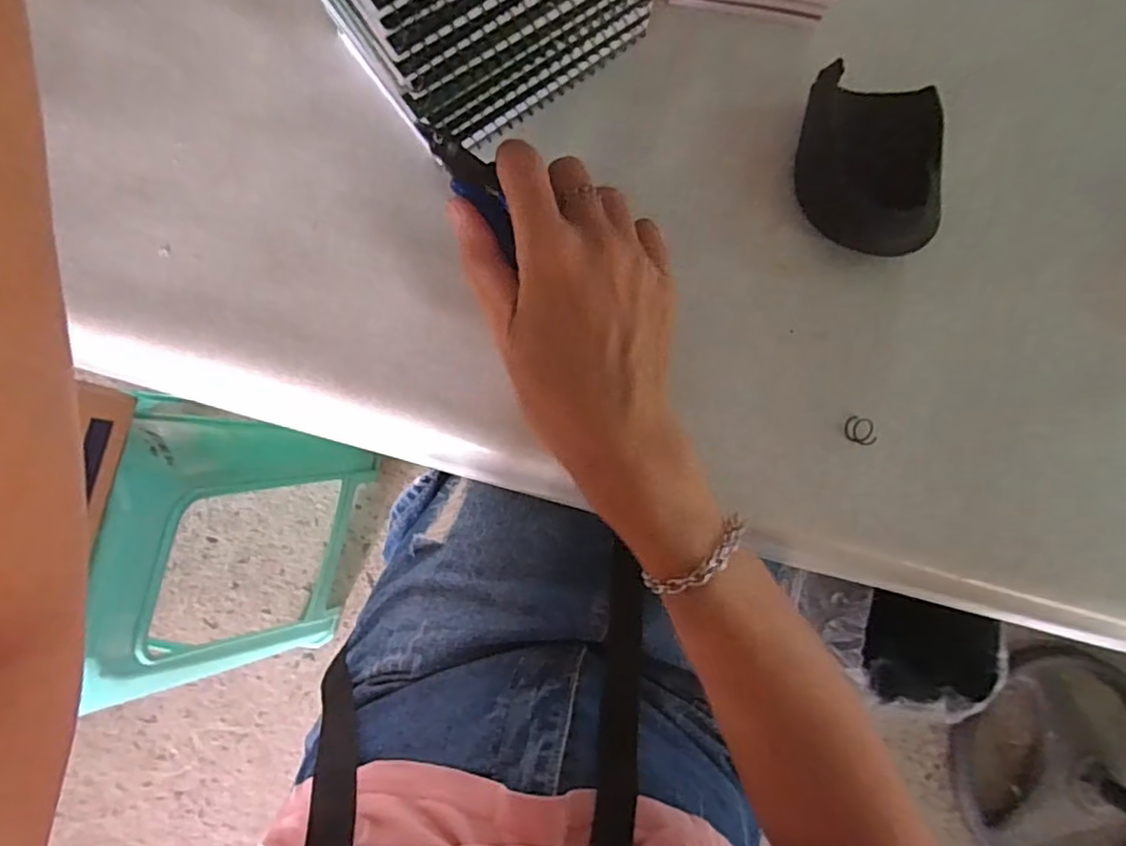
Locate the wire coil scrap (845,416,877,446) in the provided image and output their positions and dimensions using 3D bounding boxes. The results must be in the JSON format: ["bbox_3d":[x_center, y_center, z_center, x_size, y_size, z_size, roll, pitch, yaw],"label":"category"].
[{"bbox_3d":[0.142,0.004,0.298,0.013,0.006,0.014,6,82,-3],"label":"wire coil scrap"}]

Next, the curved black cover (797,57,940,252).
[{"bbox_3d":[0.148,-0.125,0.305,0.060,0.030,0.078,7,82,-3],"label":"curved black cover"}]

